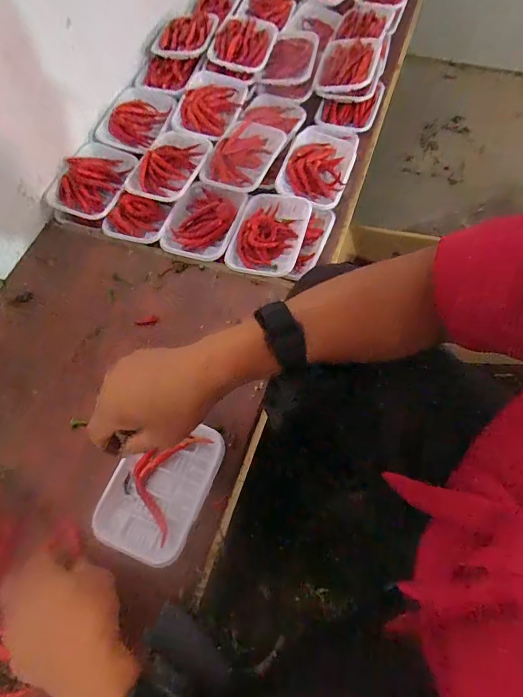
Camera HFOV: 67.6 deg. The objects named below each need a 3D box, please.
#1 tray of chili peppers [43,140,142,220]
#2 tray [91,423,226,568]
[{"bbox_3d":[-0.245,-0.254,0.585,0.094,0.031,0.133,10,65,7],"label":"tray of chili peppers"},{"bbox_3d":[-0.103,0.137,0.397,0.095,0.013,0.133,20,66,12],"label":"tray"}]

